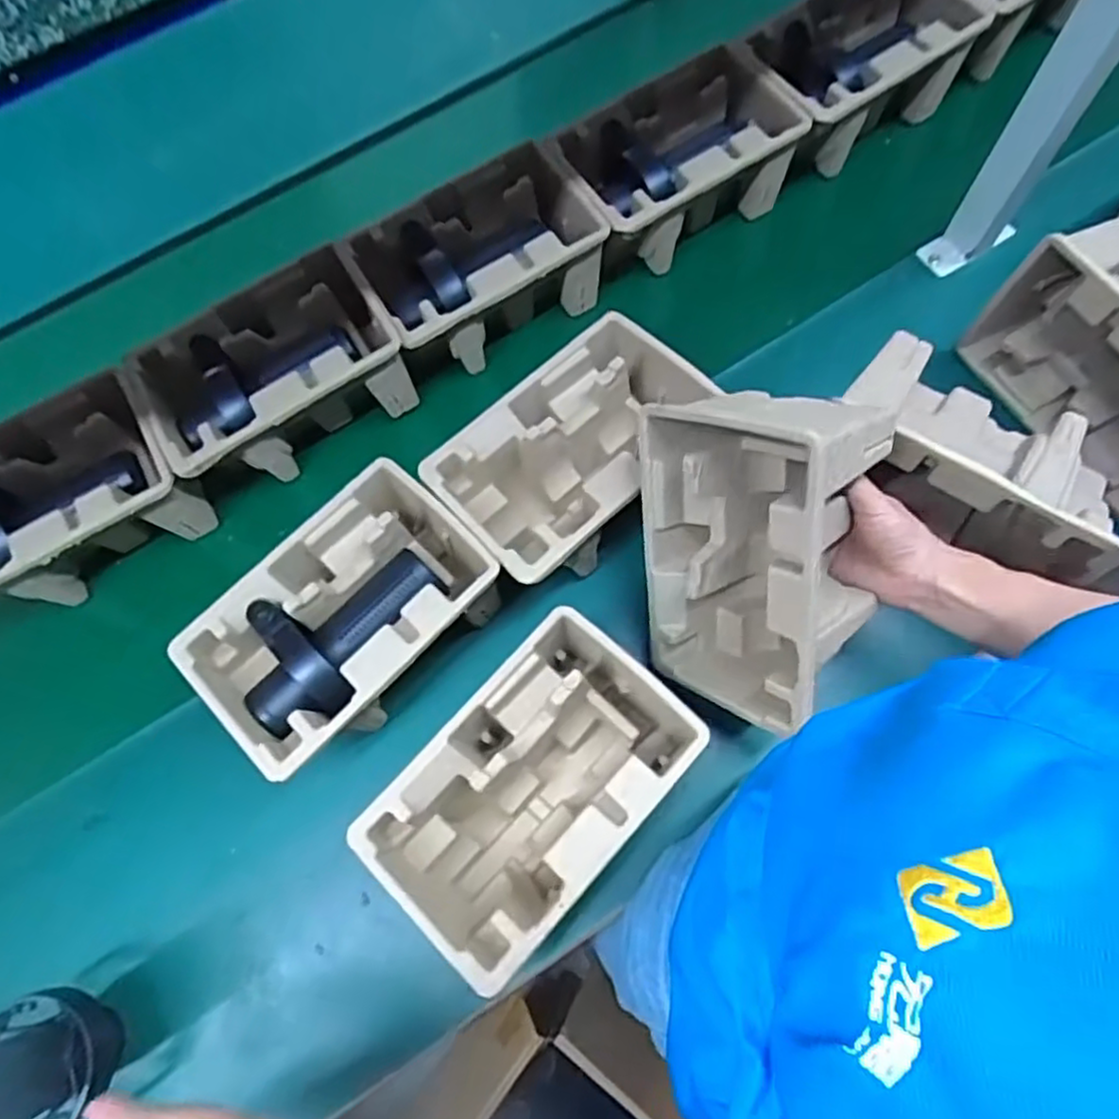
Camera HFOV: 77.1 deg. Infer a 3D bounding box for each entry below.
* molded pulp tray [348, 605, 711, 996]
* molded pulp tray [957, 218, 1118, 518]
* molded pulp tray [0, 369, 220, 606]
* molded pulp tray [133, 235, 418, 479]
[{"bbox_3d":[-0.018,0.173,0.537,0.144,0.113,0.225,41,78,15],"label":"molded pulp tray"},{"bbox_3d":[0.485,-0.167,0.600,0.114,0.151,0.226,-30,72,-7],"label":"molded pulp tray"},{"bbox_3d":[-0.448,-0.047,0.638,0.228,0.103,0.141,-32,72,-8],"label":"molded pulp tray"},{"bbox_3d":[-0.265,-0.167,0.670,0.231,0.101,0.140,-33,72,-8],"label":"molded pulp tray"}]

